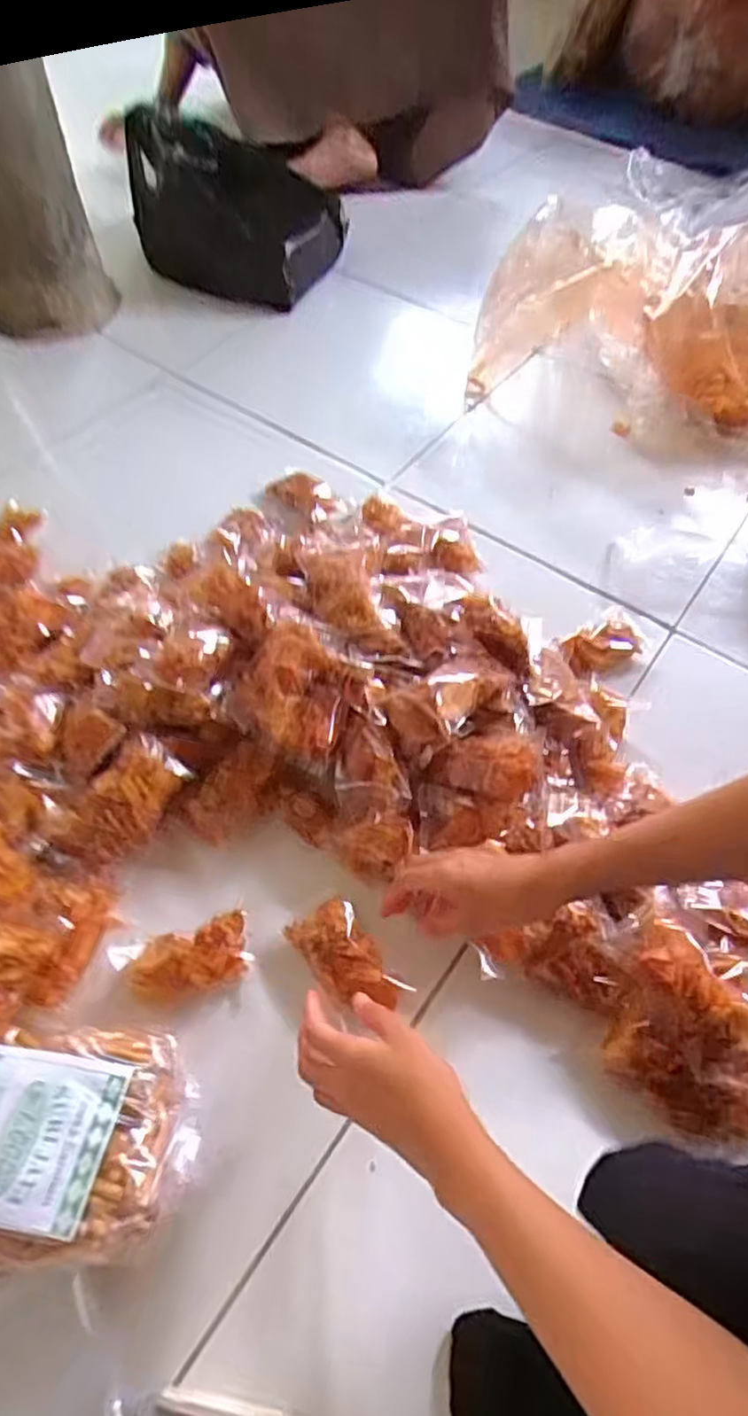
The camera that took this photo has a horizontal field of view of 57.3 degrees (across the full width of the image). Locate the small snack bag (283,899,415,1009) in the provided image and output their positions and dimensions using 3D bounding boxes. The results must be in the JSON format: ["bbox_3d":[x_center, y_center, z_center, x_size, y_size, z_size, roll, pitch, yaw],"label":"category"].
[{"bbox_3d":[-0.022,0.199,0.546,0.052,0.022,0.096,-34,64,-21],"label":"small snack bag"}]

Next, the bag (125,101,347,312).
[{"bbox_3d":[-0.243,-0.860,1.176,0.359,0.213,0.184,25,60,14],"label":"bag"}]

